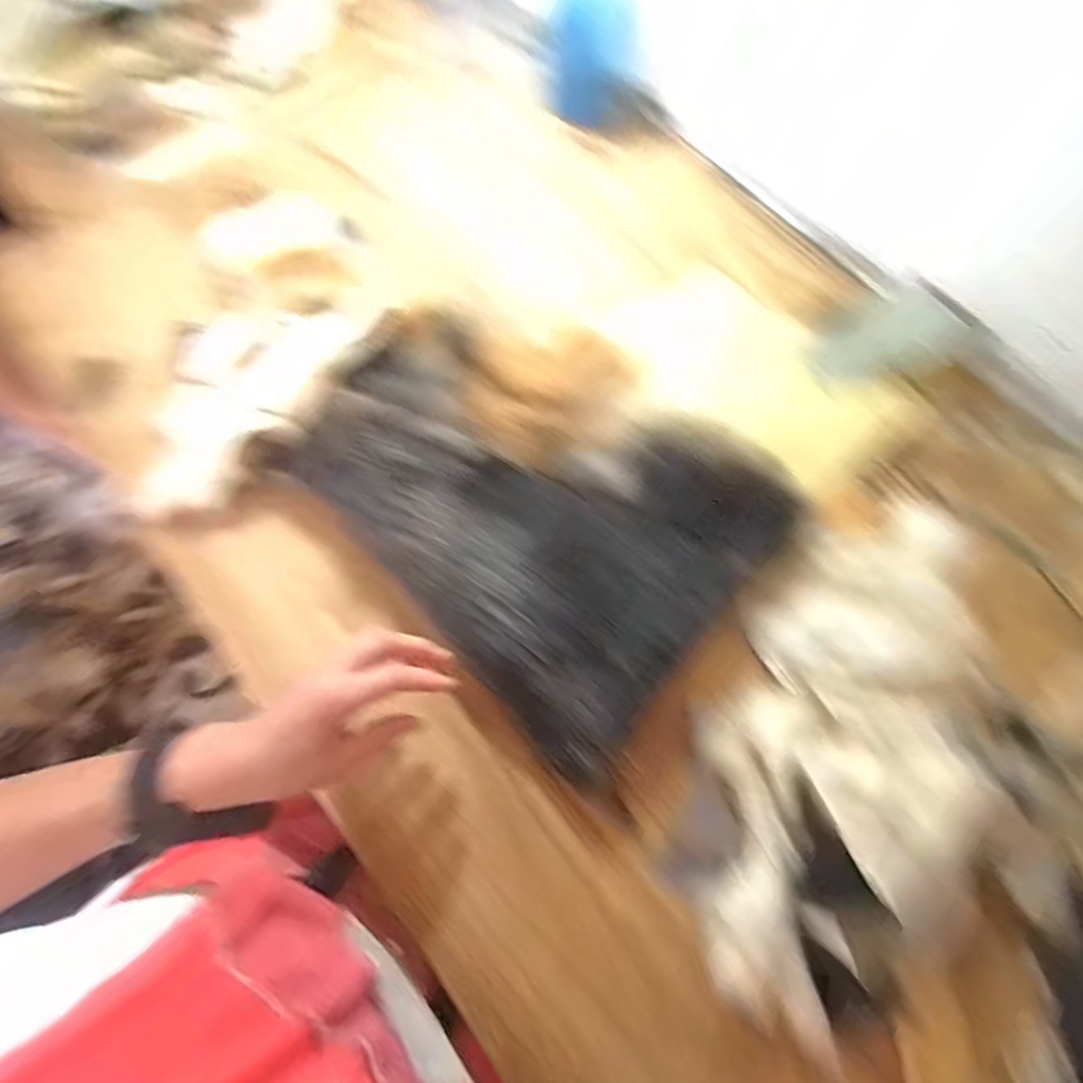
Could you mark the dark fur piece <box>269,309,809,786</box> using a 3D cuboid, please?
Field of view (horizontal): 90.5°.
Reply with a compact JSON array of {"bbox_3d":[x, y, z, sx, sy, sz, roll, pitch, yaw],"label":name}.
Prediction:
[{"bbox_3d":[-0.006,-0.044,0.470,0.393,0.054,0.292,44,84,8],"label":"dark fur piece"}]

